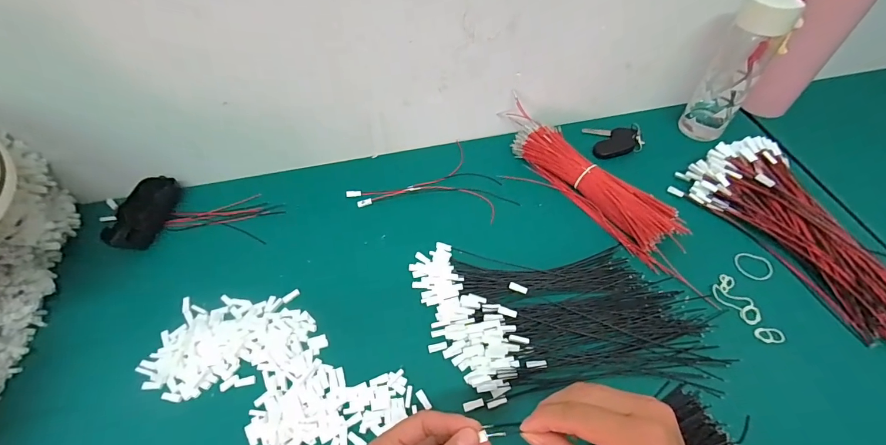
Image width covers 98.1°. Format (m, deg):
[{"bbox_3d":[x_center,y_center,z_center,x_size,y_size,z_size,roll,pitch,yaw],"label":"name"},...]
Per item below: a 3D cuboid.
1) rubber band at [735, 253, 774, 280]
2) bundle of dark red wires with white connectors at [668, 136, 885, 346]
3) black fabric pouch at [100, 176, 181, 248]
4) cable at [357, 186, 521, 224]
[{"bbox_3d":[0.355,0.052,0.439,0.040,0.007,0.032,27,65,21],"label":"rubber band"},{"bbox_3d":[0.426,0.004,0.439,0.136,0.035,0.277,-28,57,-15],"label":"bundle of dark red wires with white connectors"},{"bbox_3d":[-0.399,-0.013,0.515,0.057,0.027,0.106,1,55,5],"label":"black fabric pouch"},{"bbox_3d":[-0.007,-0.030,0.519,0.210,0.005,0.050,7,56,9],"label":"cable"}]

